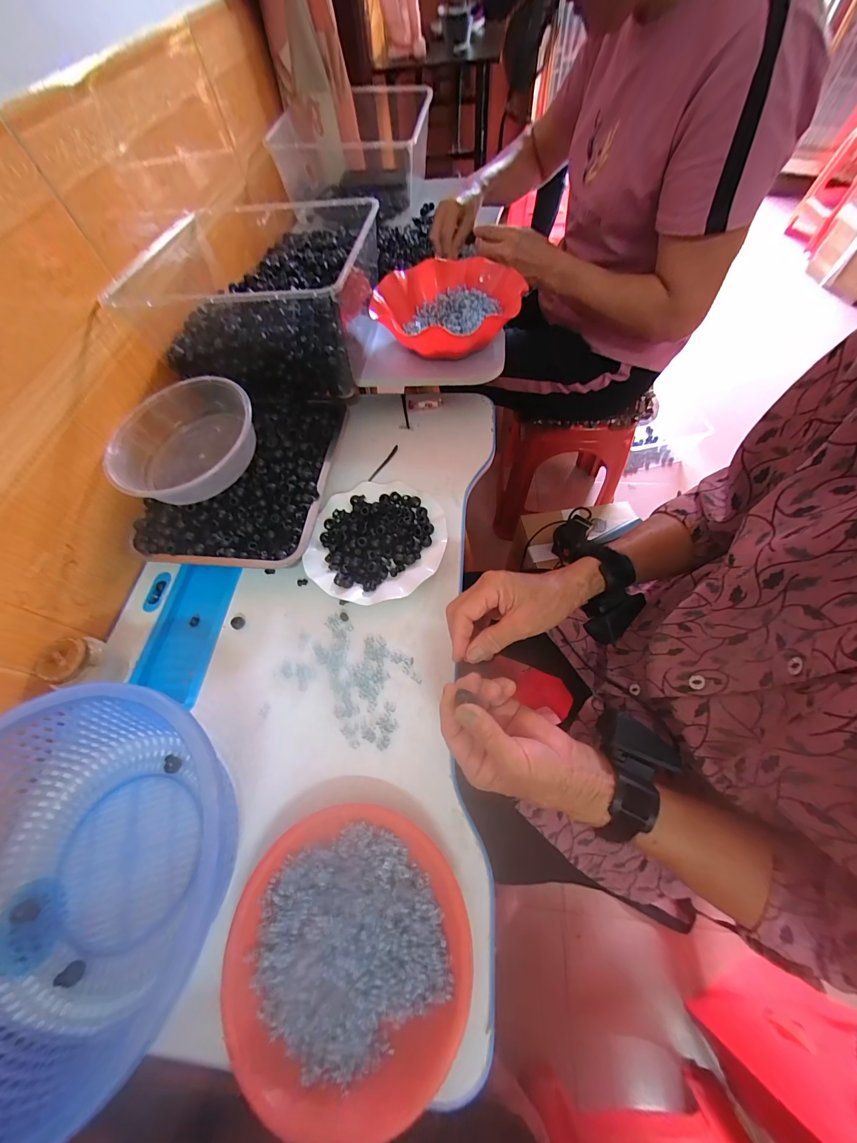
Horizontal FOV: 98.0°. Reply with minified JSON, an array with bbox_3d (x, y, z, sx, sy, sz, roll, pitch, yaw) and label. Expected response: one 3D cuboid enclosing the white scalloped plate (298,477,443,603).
[{"bbox_3d":[-0.068,-0.042,0.492,0.173,0.027,0.175,-1,62,2],"label":"white scalloped plate"}]

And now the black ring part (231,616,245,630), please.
[{"bbox_3d":[-0.238,0.064,0.464,0.018,0.004,0.015,28,66,16],"label":"black ring part"}]

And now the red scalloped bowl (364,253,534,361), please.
[{"bbox_3d":[0.031,-0.402,0.571,0.216,0.058,0.224,14,63,10],"label":"red scalloped bowl"}]

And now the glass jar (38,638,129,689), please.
[{"bbox_3d":[-0.387,0.105,0.419,0.049,0.068,0.058,-36,66,-16],"label":"glass jar"}]

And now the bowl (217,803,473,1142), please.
[{"bbox_3d":[-0.065,0.303,0.301,0.190,0.035,0.186,14,63,10],"label":"bowl"}]

